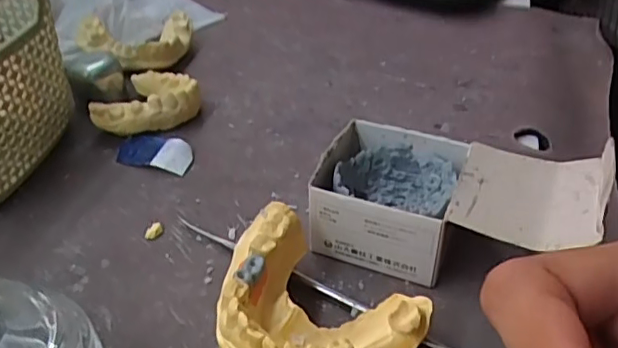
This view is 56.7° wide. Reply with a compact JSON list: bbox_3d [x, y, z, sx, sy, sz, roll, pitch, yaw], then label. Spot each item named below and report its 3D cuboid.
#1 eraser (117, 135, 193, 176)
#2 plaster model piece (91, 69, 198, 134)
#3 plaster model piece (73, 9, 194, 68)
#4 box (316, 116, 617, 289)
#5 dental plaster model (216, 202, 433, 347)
[{"bbox_3d":[-0.079,-0.011,0.294,0.040,0.007,0.020,10,39,12],"label":"eraser"},{"bbox_3d":[-0.091,-0.043,0.323,0.057,0.020,0.052,-8,39,-11],"label":"plaster model piece"},{"bbox_3d":[-0.109,-0.084,0.369,0.071,0.026,0.048,-15,40,-19],"label":"plaster model piece"},{"bbox_3d":[0.056,0.014,0.234,0.104,0.039,0.058,14,40,17],"label":"box"},{"bbox_3d":[-0.004,0.048,0.192,0.071,0.037,0.060,25,44,28],"label":"dental plaster model"}]

